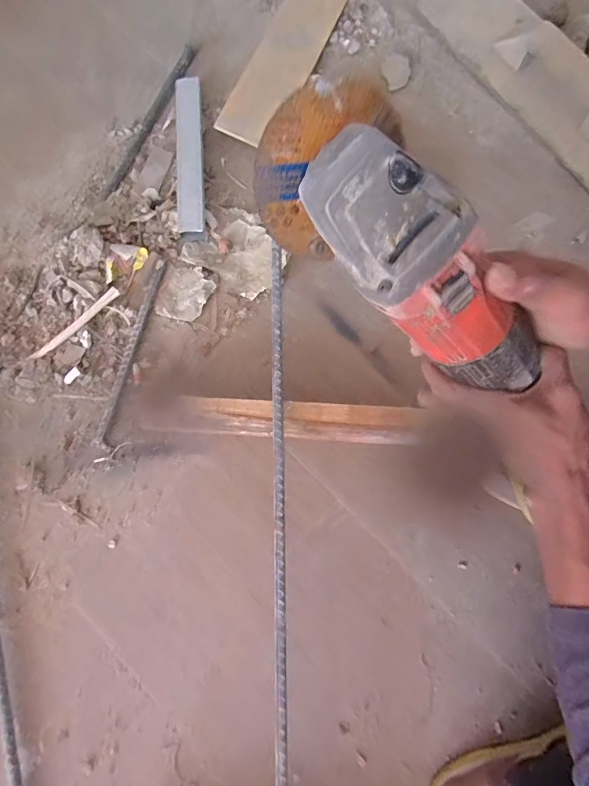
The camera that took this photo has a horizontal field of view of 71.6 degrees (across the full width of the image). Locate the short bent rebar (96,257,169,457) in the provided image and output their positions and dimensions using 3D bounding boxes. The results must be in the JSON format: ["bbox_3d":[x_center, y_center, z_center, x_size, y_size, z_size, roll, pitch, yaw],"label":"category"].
[{"bbox_3d":[-0.214,-0.058,0.532,0.019,0.012,0.261,11,78,3],"label":"short bent rebar"}]

